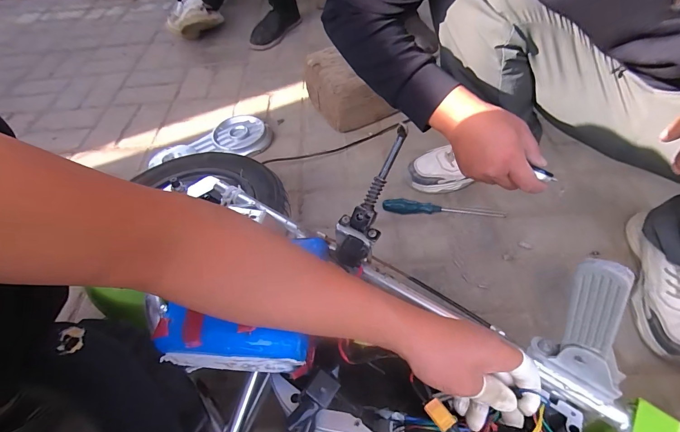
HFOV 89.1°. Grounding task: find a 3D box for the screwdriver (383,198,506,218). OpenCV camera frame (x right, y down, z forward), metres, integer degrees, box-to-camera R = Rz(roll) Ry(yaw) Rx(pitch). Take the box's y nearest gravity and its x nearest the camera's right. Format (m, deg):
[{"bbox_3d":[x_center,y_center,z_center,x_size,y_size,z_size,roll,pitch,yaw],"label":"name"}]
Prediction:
[{"bbox_3d":[0.205,-0.014,0.689,0.232,0.023,0.022,4,53,7],"label":"screwdriver"}]

